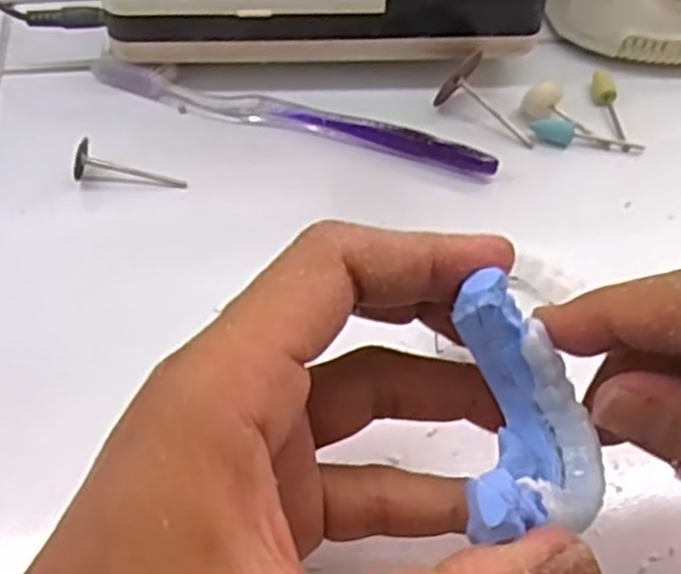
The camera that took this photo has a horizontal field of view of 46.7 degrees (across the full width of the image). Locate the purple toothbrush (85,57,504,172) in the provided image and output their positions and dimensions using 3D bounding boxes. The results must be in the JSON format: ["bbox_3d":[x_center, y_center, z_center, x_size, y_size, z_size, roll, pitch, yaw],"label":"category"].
[{"bbox_3d":[-0.024,-0.076,0.348,0.185,0.010,0.015,16,53,9],"label":"purple toothbrush"}]

